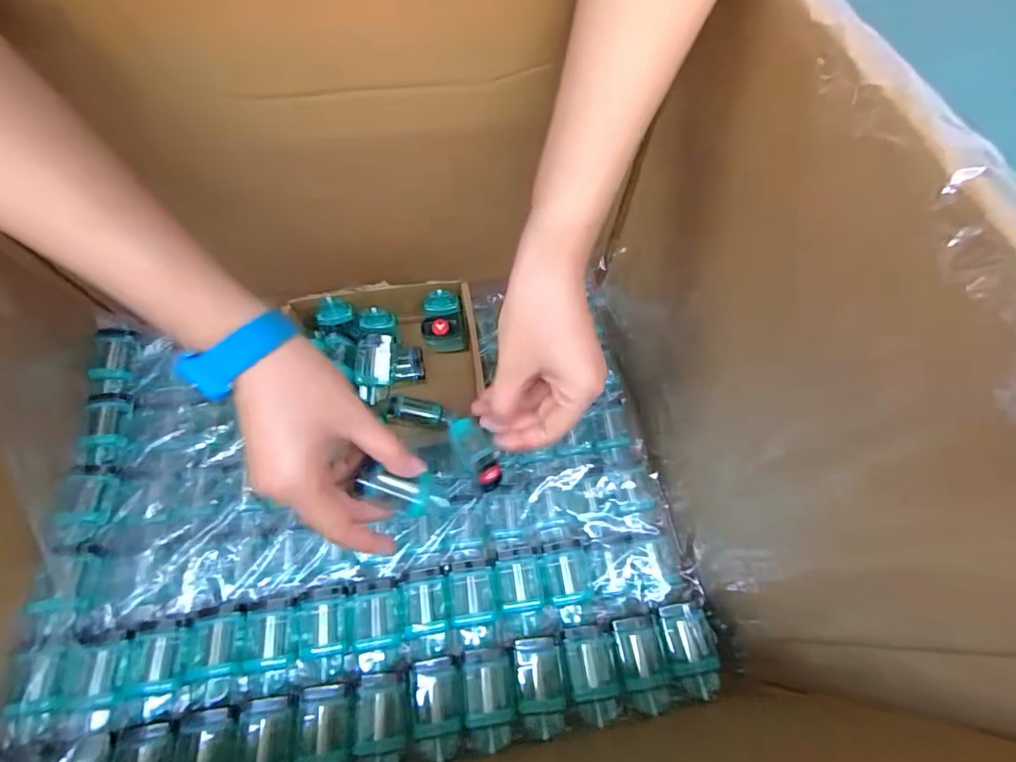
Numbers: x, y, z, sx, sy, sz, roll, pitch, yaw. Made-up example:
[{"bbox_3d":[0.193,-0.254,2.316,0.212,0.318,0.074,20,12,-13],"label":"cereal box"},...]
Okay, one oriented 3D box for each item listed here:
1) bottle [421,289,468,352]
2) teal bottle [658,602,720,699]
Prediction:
[{"bbox_3d":[-0.058,-0.050,0.434,0.037,0.042,0.052,-4,65,-4],"label":"bottle"},{"bbox_3d":[0.130,0.195,0.343,0.035,0.032,0.057,-2,65,-3],"label":"teal bottle"}]

